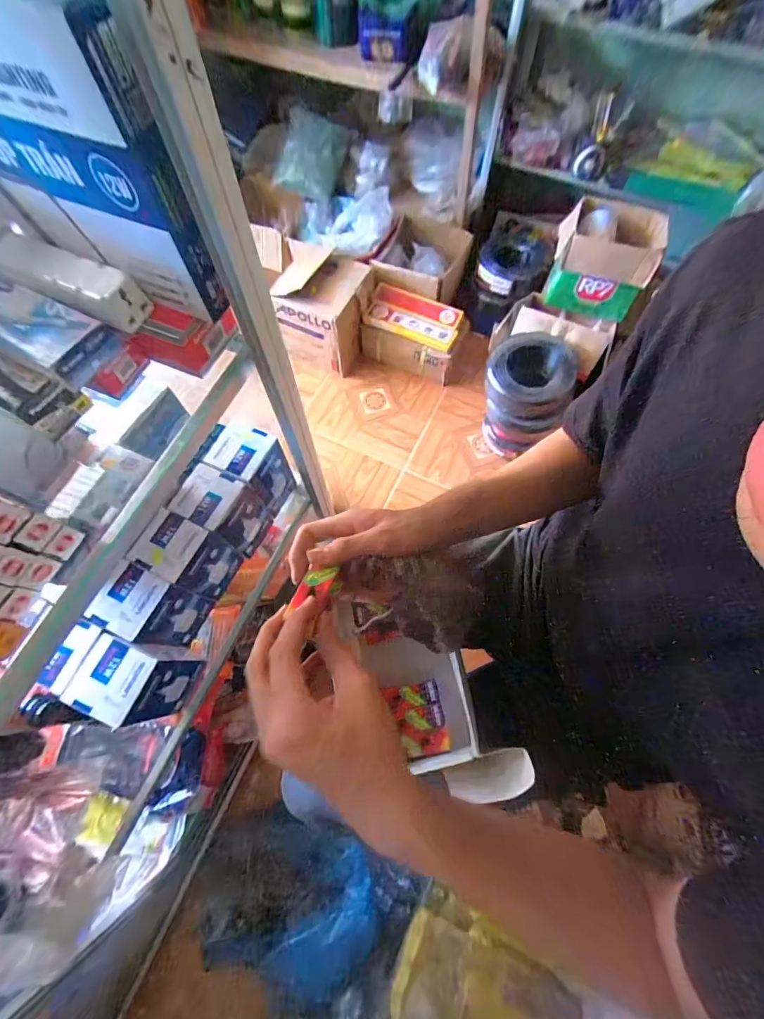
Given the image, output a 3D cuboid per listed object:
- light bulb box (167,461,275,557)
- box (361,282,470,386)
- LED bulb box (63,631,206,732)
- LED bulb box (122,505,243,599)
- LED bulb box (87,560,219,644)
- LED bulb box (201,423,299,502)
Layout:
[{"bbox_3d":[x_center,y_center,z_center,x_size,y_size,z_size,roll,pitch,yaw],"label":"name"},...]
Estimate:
[{"bbox_3d":[-0.252,0.007,0.656,0.090,0.151,0.084,23,69,10],"label":"light bulb box"},{"bbox_3d":[0.104,-0.596,1.391,0.322,0.227,0.195,19,69,8],"label":"box"},{"bbox_3d":[-0.331,0.231,0.559,0.092,0.137,0.093,18,69,7],"label":"LED bulb box"},{"bbox_3d":[-0.293,0.073,0.626,0.081,0.150,0.087,25,70,10],"label":"LED bulb box"},{"bbox_3d":[-0.328,0.145,0.592,0.074,0.160,0.084,21,69,9],"label":"LED bulb box"},{"bbox_3d":[-0.216,-0.066,0.681,0.085,0.143,0.088,29,71,12],"label":"LED bulb box"}]

